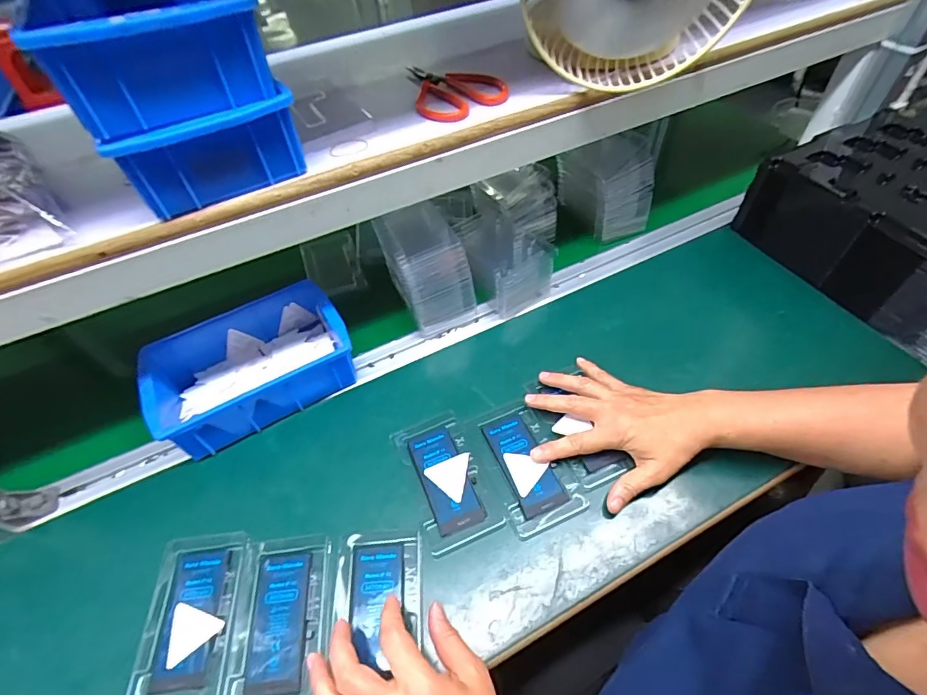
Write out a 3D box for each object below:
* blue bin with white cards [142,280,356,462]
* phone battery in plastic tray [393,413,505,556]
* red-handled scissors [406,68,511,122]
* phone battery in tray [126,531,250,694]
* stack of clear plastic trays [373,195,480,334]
[{"bbox_3d":[-0.231,0.019,0.512,0.198,0.064,0.132,-28,55,-17],"label":"blue bin with white cards"},{"bbox_3d":[-0.015,0.124,0.448,0.076,0.008,0.128,-20,53,-11],"label":"phone battery in plastic tray"},{"bbox_3d":[-0.019,-0.263,0.463,0.084,0.012,0.117,-27,54,-16],"label":"red-handled scissors"},{"bbox_3d":[-0.228,0.223,0.385,0.075,0.010,0.126,-5,52,0],"label":"phone battery in tray"},{"bbox_3d":[-0.044,-0.095,0.547,0.093,0.128,0.092,-16,53,-8],"label":"stack of clear plastic trays"}]

